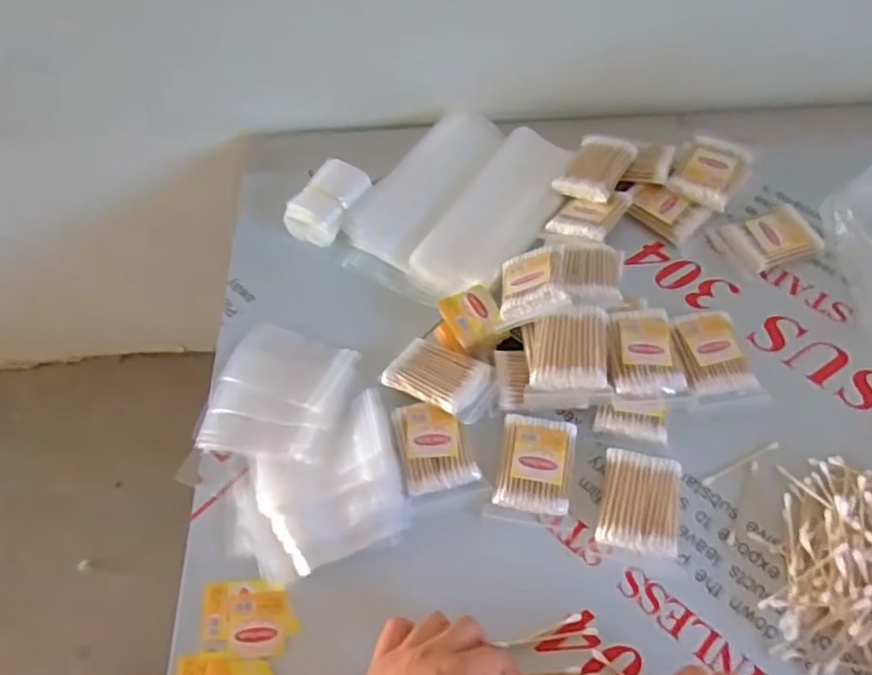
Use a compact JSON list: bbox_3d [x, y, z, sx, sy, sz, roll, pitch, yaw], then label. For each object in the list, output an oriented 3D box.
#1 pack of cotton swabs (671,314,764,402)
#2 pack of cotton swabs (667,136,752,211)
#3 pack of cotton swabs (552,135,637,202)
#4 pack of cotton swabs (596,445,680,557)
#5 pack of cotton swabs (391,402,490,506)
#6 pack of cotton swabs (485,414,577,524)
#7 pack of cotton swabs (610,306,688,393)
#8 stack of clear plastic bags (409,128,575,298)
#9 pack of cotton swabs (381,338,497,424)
[{"bbox_3d":[0.230,0.012,0.577,0.060,0.017,0.080,-9,61,-1],"label":"pack of cotton swabs"},{"bbox_3d":[0.264,-0.160,0.667,0.057,0.017,0.082,28,67,18],"label":"pack of cotton swabs"},{"bbox_3d":[0.151,-0.164,0.667,0.058,0.014,0.070,23,73,32],"label":"pack of cotton swabs"},{"bbox_3d":[0.154,0.123,0.517,0.059,0.015,0.072,10,62,9],"label":"pack of cotton swabs"},{"bbox_3d":[0.000,0.087,0.541,0.056,0.012,0.078,-13,61,-3],"label":"pack of cotton swabs"},{"bbox_3d":[0.076,0.100,0.530,0.058,0.015,0.082,9,62,9],"label":"pack of cotton swabs"},{"bbox_3d":[0.169,0.013,0.564,0.056,0.021,0.074,0,61,4],"label":"pack of cotton swabs"},{"bbox_3d":[0.063,-0.119,0.657,0.085,0.018,0.207,30,67,18],"label":"stack of clear plastic bags"},{"bbox_3d":[0.005,0.031,0.563,0.083,0.018,0.054,24,66,16],"label":"pack of cotton swabs"}]

